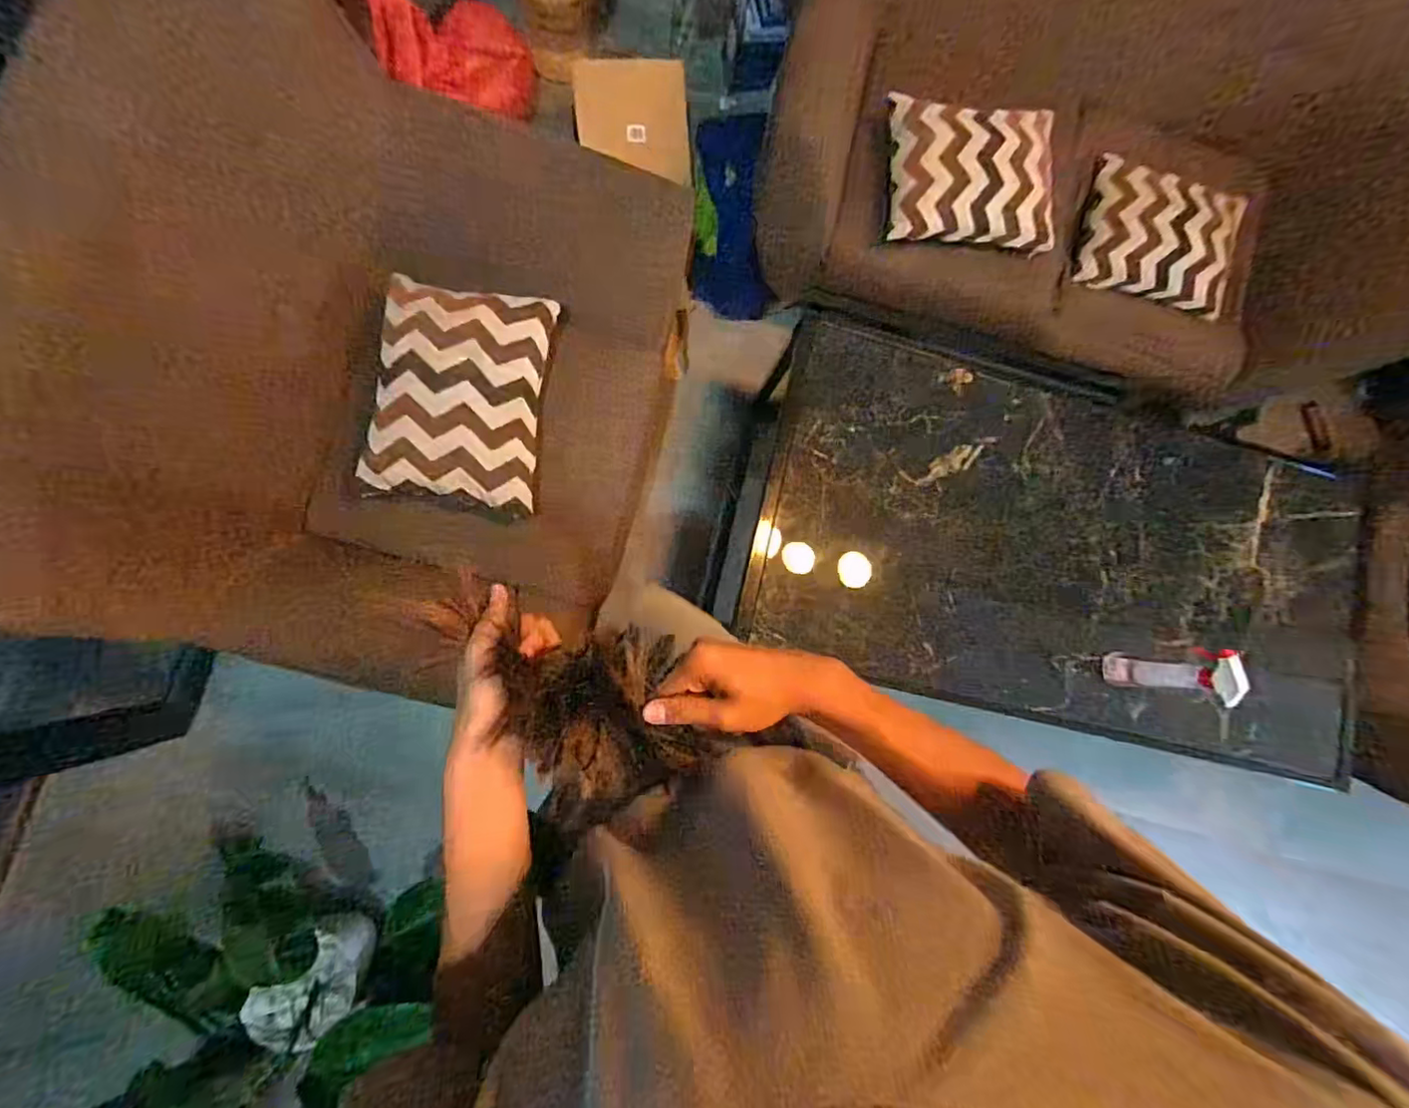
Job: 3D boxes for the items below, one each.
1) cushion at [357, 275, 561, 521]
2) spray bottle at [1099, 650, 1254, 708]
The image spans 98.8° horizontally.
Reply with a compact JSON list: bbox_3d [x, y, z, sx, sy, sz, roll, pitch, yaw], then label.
[{"bbox_3d":[-0.387,-0.251,0.955,0.255,0.099,0.359,7,84,-8],"label":"cushion"},{"bbox_3d":[0.785,0.199,1.013,0.056,0.230,0.085,5,84,-8],"label":"spray bottle"}]

